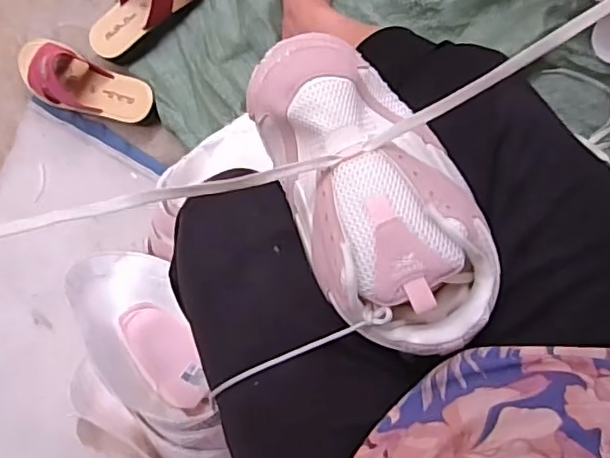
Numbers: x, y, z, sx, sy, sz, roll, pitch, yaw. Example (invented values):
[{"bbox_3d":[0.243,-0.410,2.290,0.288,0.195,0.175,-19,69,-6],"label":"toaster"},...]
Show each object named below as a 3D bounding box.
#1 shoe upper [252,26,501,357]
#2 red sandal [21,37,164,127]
[{"bbox_3d":[0.046,-0.030,0.436,0.120,0.062,0.249,-30,80,6],"label":"shoe upper"},{"bbox_3d":[-0.321,-0.206,0.856,0.226,0.061,0.084,25,94,6],"label":"red sandal"}]

